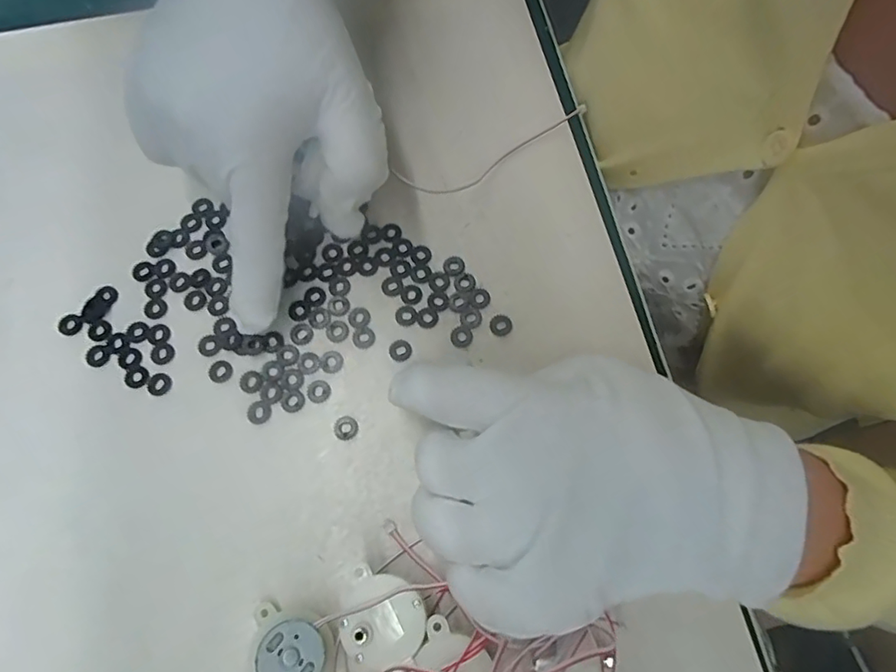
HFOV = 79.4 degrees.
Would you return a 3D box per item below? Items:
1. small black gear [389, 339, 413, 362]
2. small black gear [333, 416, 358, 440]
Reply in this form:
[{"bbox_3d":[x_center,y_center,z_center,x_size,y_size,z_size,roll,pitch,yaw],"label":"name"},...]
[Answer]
[{"bbox_3d":[-0.023,0.007,0.258,0.010,0.004,0.011,1,72,-2],"label":"small black gear"},{"bbox_3d":[-0.047,0.042,0.247,0.011,0.004,0.011,1,72,-2],"label":"small black gear"}]

